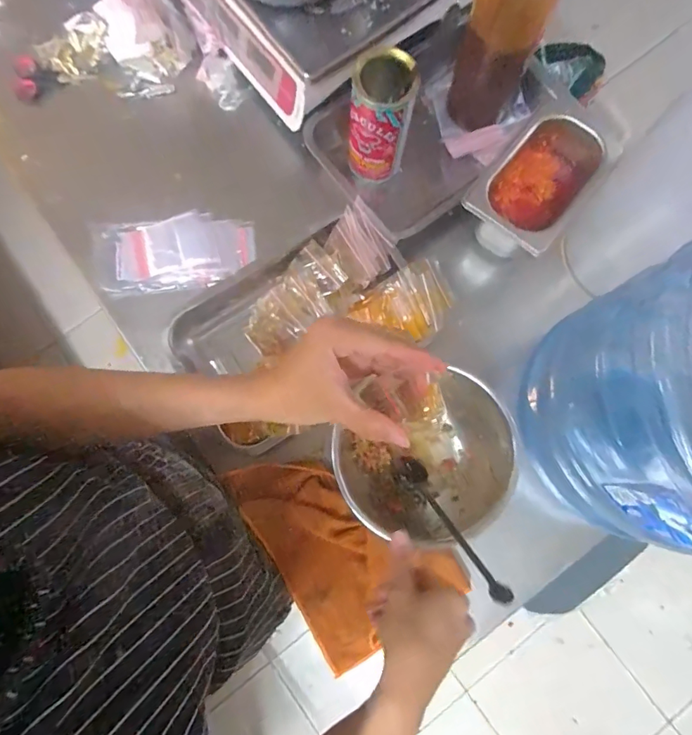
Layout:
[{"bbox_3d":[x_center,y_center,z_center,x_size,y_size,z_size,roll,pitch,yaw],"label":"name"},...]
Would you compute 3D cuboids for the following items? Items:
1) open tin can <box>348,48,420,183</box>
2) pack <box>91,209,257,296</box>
[{"bbox_3d":[0.042,-0.294,0.538,0.069,0.135,0.067,0,79,1],"label":"open tin can"},{"bbox_3d":[-0.234,-0.152,0.599,0.219,0.025,0.100,-4,79,1],"label":"pack"}]

